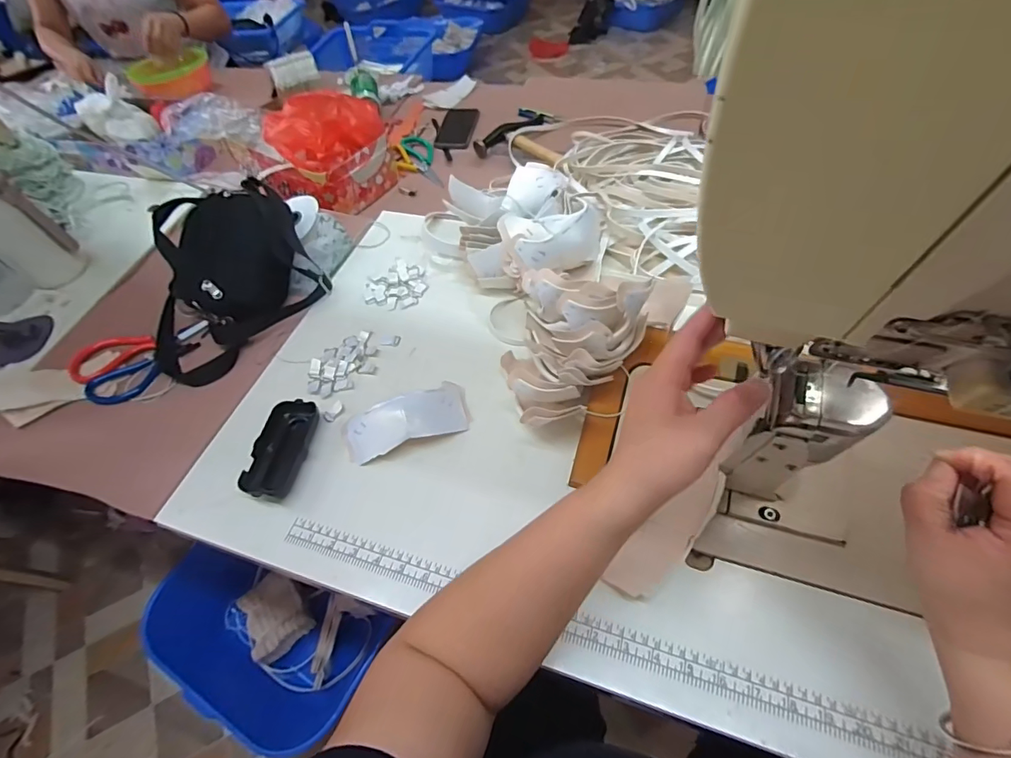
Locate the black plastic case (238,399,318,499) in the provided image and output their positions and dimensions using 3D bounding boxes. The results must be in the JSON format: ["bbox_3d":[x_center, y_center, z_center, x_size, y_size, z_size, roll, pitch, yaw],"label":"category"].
[{"bbox_3d":[-0.245,0.075,0.526,0.050,0.022,0.109,3,55,8],"label":"black plastic case"}]

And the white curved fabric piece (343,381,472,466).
[{"bbox_3d":[-0.108,0.045,0.527,0.141,0.040,0.061,-23,56,-11],"label":"white curved fabric piece"}]

